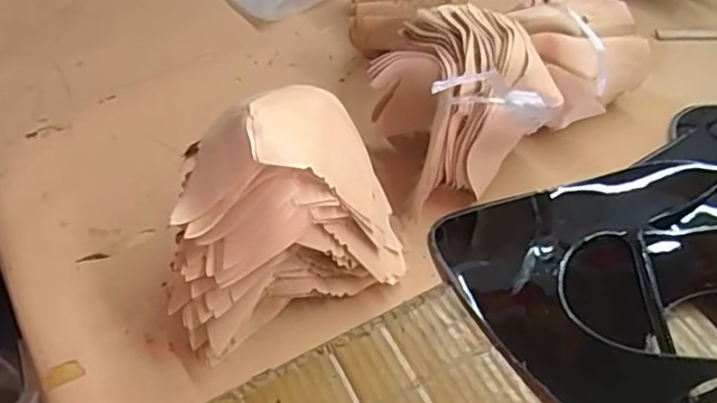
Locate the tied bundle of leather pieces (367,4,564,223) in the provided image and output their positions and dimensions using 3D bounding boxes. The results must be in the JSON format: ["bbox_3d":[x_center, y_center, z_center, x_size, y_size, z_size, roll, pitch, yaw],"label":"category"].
[{"bbox_3d":[0.076,-0.069,0.460,0.106,0.115,0.114,-17,52,-9],"label":"tied bundle of leather pieces"}]

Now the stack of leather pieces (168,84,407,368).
[{"bbox_3d":[-0.056,0.011,0.395,0.153,0.132,0.089,-23,53,-13],"label":"stack of leather pieces"}]

